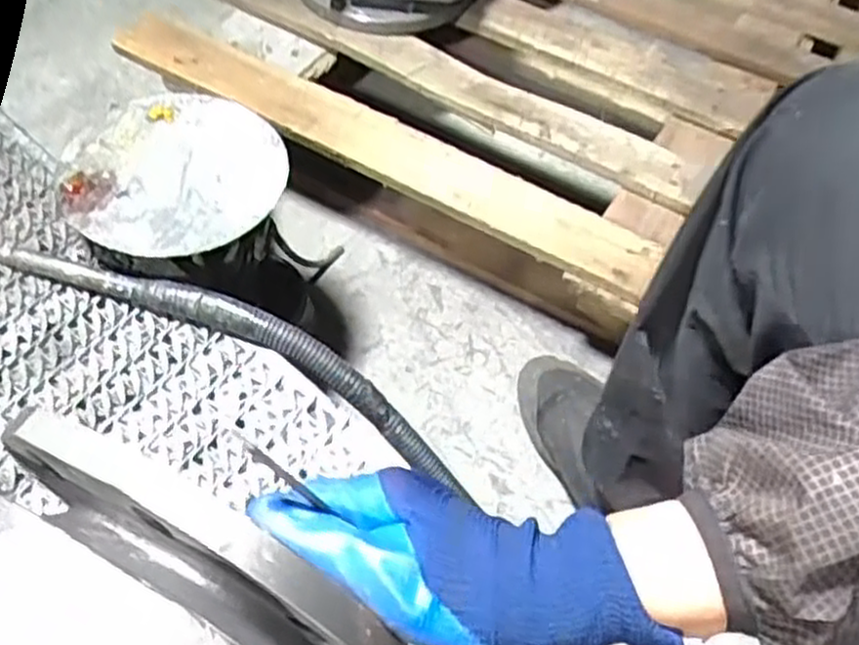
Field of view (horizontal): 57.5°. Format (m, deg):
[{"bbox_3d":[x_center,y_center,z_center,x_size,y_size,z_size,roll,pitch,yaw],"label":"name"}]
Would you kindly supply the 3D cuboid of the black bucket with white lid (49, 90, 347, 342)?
[{"bbox_3d":[-0.188,-0.061,0.690,0.191,0.222,0.206,9,56,1],"label":"black bucket with white lid"}]

